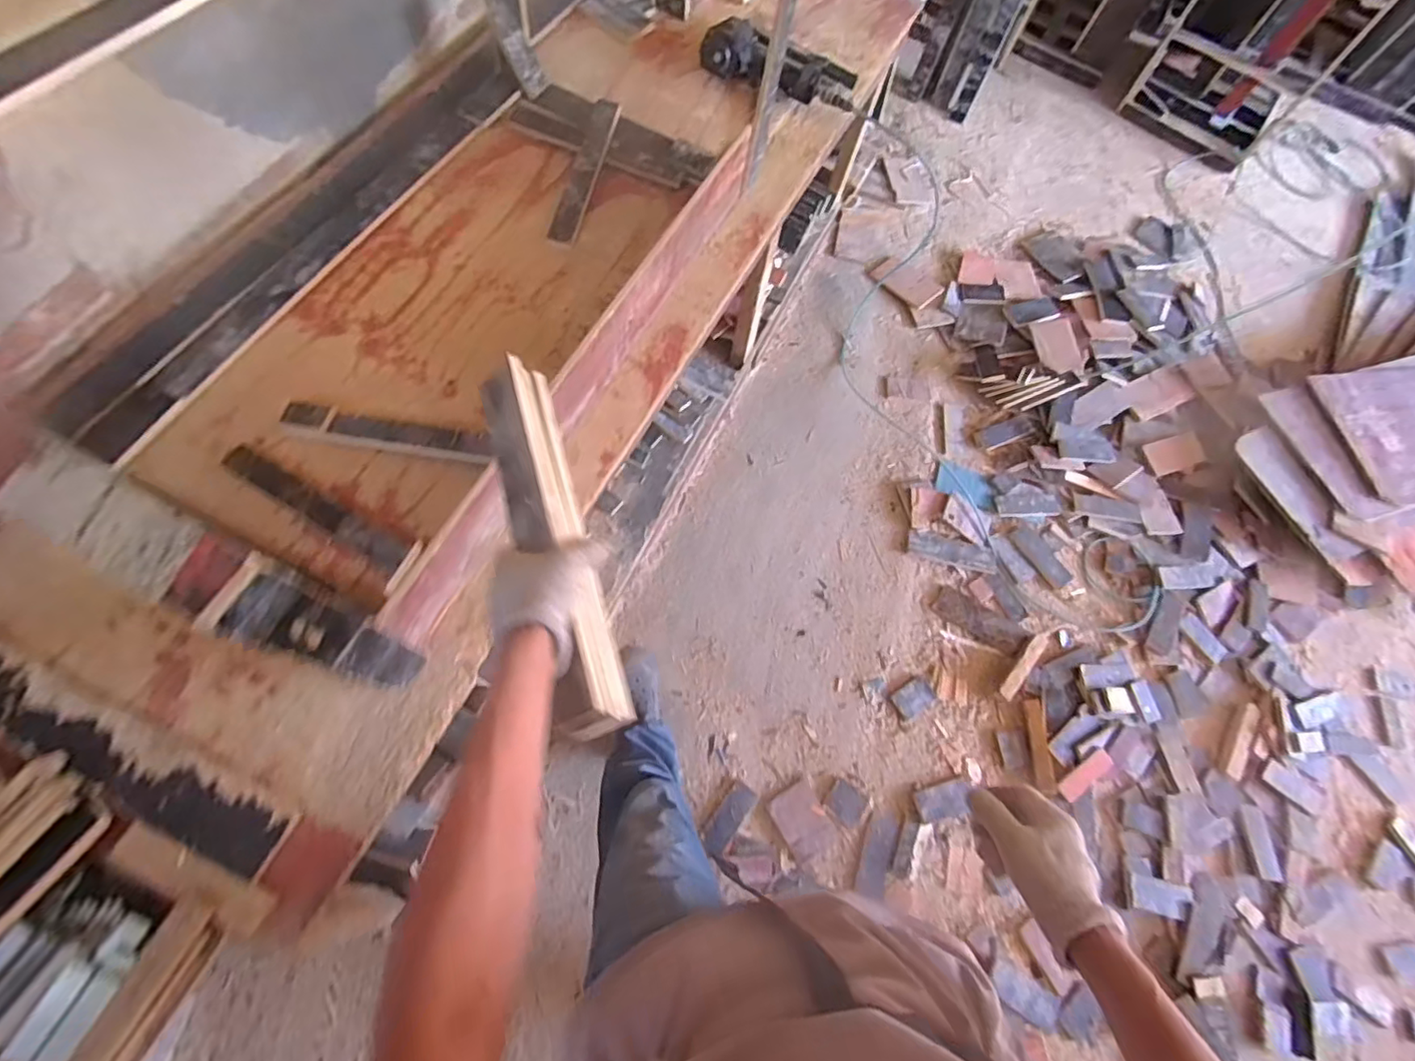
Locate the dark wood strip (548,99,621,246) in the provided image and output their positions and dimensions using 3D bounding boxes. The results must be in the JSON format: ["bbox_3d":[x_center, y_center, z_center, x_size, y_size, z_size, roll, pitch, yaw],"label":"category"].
[{"bbox_3d":[-0.239,-0.709,1.181,0.057,0.016,0.361,14,69,0],"label":"dark wood strip"}]

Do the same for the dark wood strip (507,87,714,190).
[{"bbox_3d":[-0.189,-0.794,1.214,0.408,0.017,0.133,25,69,4],"label":"dark wood strip"}]

